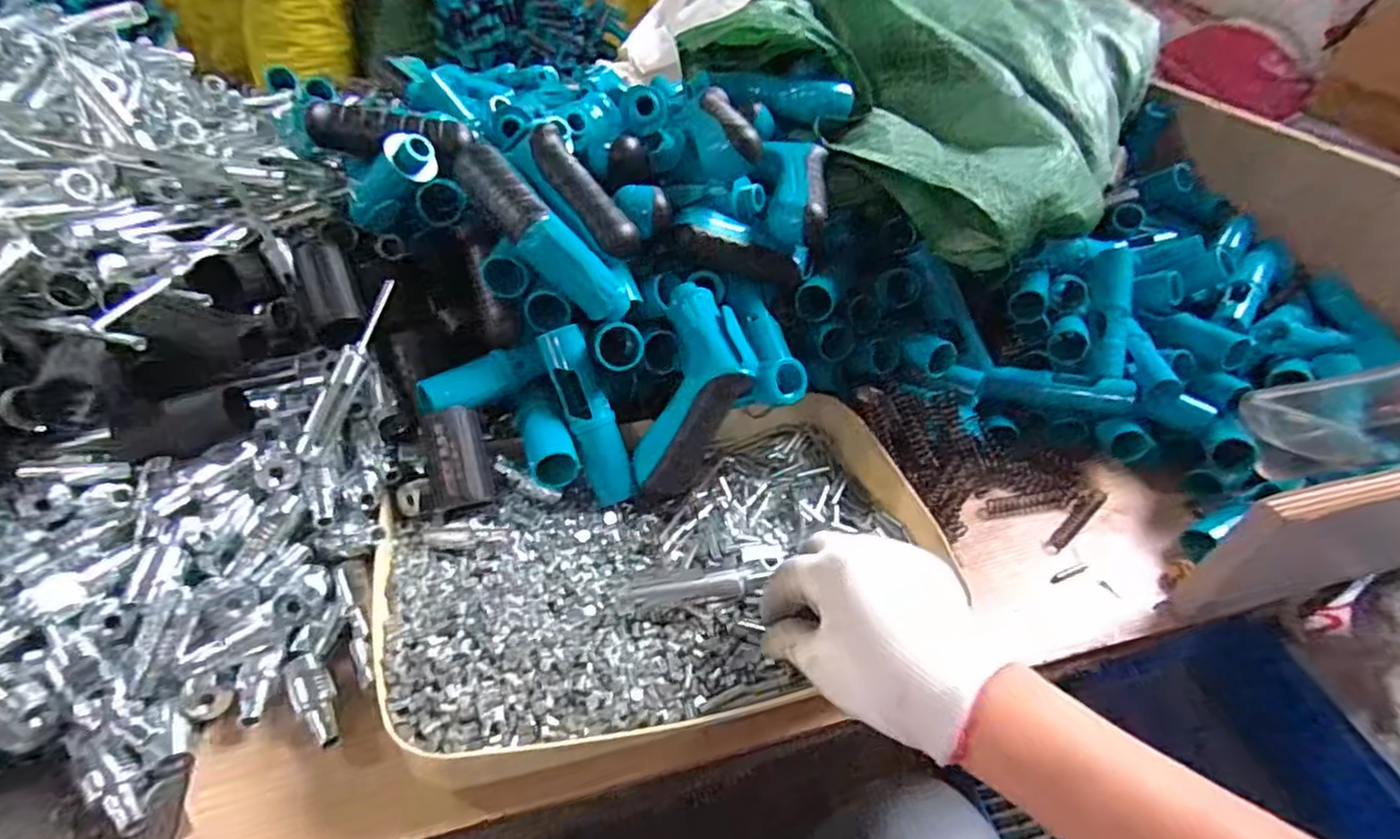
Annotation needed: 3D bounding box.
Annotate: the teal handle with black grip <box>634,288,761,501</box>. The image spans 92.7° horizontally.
[{"bbox_3d":[-0.002,-0.017,0.432,0.065,0.037,0.141,14,82,9],"label":"teal handle with black grip"}]

